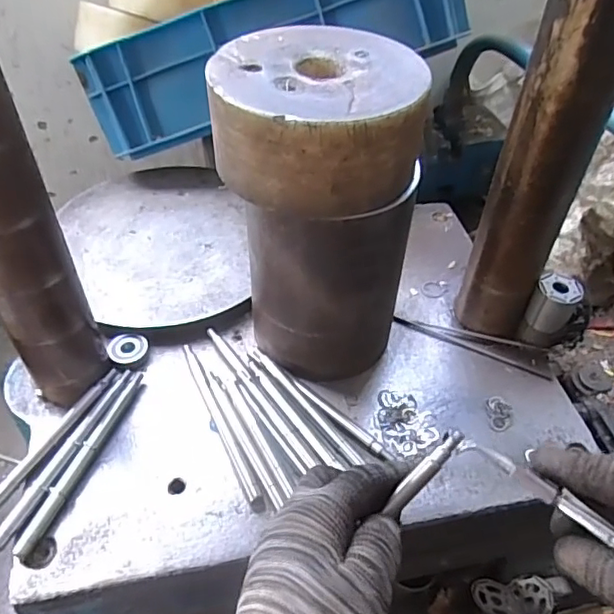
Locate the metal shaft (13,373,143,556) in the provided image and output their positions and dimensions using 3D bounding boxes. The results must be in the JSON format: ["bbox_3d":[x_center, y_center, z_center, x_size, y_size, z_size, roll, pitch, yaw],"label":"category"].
[{"bbox_3d":[-0.175,0.118,0.450,0.011,0.014,0.161,15,48,13],"label":"metal shaft"}]

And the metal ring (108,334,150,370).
[{"bbox_3d":[-0.164,0.041,0.519,0.034,0.012,0.034,1,46,-1],"label":"metal ring"}]

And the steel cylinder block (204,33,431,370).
[{"bbox_3d":[0.010,-0.068,0.463,0.144,0.253,0.137,-1,46,-2],"label":"steel cylinder block"}]

